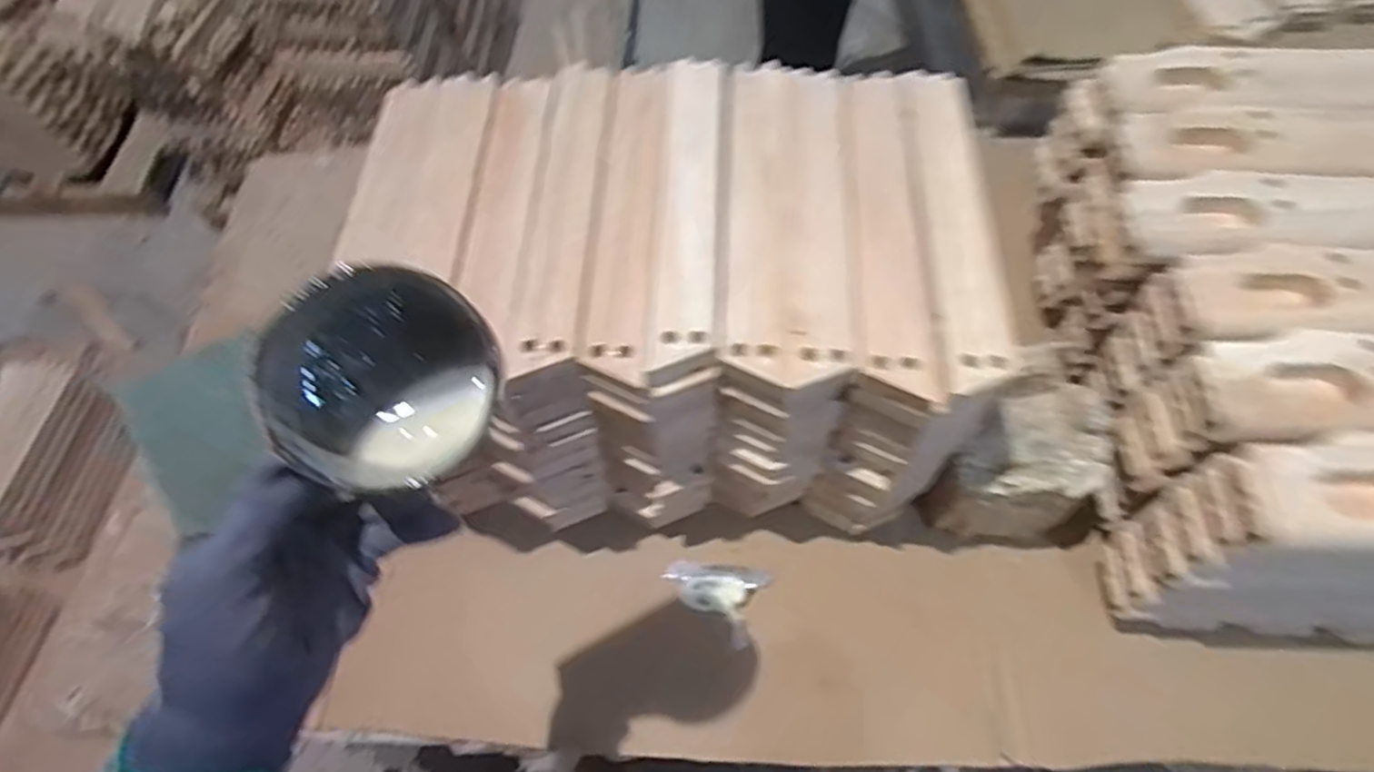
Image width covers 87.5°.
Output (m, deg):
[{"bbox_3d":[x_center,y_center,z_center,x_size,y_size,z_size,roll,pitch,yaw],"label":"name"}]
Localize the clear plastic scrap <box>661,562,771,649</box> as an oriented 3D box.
[{"bbox_3d":[0.029,0.180,0.649,0.094,0.024,0.067,32,68,18],"label":"clear plastic scrap"}]

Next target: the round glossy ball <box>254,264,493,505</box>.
[{"bbox_3d":[-0.120,-0.009,0.282,0.079,0.069,0.071,-31,65,-14],"label":"round glossy ball"}]

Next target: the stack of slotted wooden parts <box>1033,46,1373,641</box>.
[{"bbox_3d":[0.591,-0.049,0.595,0.501,0.213,0.446,-1,62,2],"label":"stack of slotted wooden parts"}]

